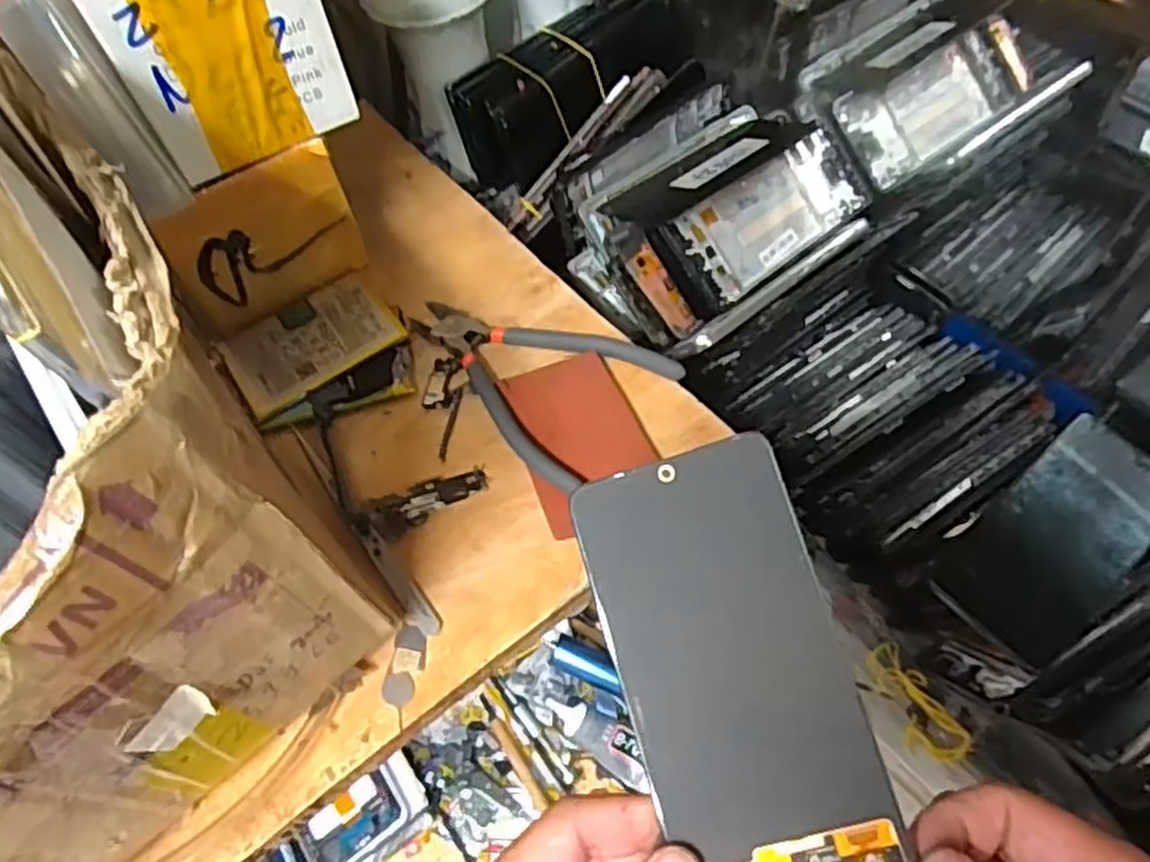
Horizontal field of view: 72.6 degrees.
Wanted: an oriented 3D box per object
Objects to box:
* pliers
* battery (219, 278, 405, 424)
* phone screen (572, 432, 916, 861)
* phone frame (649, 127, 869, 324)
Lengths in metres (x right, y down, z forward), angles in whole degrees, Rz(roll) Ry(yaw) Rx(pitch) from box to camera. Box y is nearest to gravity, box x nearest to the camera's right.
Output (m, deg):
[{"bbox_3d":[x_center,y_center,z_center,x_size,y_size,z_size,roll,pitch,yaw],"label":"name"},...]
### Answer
[{"bbox_3d":[-0.026,-0.039,0.421,0.144,0.011,0.094,36,67,23],"label":"pliers"},{"bbox_3d":[-0.146,-0.049,0.440,0.091,0.011,0.067,-31,61,-15],"label":"battery"},{"bbox_3d":[0.053,0.084,0.256,0.071,0.005,0.156,-18,77,7],"label":"phone screen"},{"bbox_3d":[0.128,-0.140,0.521,0.159,0.009,0.065,-33,96,-18],"label":"phone frame"}]

